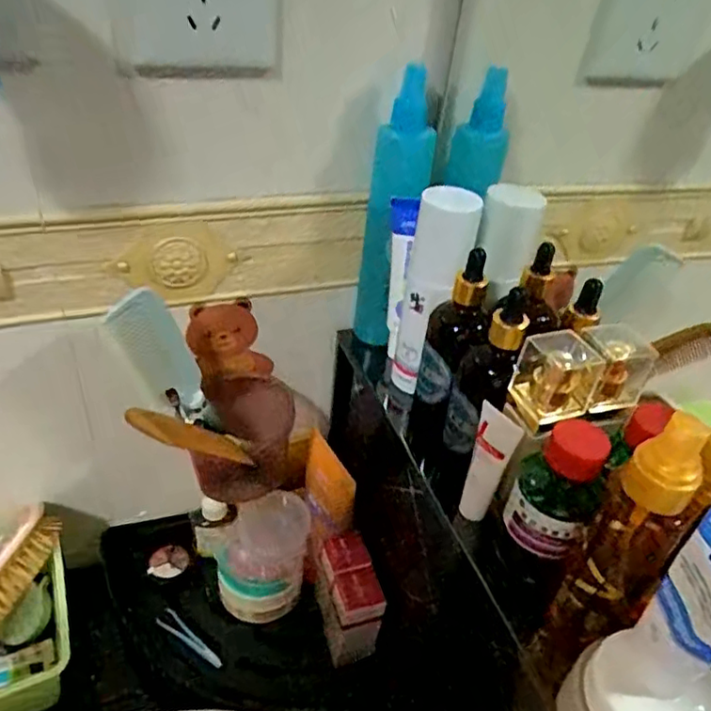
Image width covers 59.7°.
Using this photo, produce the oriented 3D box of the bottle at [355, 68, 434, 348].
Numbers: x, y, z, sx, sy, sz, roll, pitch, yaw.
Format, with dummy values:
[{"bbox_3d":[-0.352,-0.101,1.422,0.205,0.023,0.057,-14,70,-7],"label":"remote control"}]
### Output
[{"bbox_3d":[0.029,-0.099,0.455,0.042,0.203,0.036,9,37,4],"label":"bottle"}]

